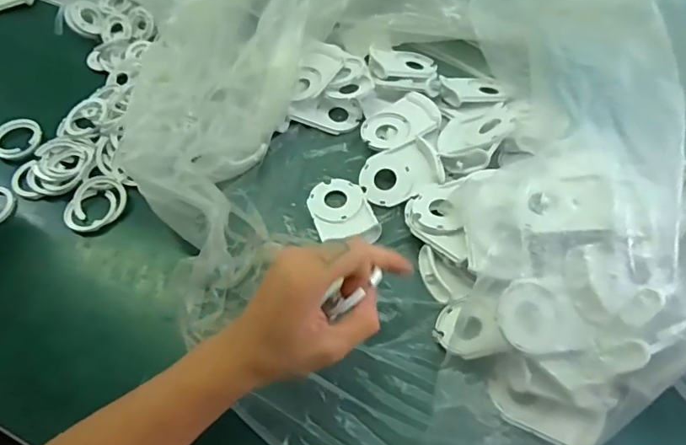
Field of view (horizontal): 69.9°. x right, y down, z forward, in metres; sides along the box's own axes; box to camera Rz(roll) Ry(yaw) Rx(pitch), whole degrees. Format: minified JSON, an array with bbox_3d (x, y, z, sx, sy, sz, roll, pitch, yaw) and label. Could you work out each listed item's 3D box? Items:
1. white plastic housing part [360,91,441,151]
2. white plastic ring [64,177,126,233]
[{"bbox_3d":[0.060,-0.109,0.534,0.082,0.020,0.061,-20,60,-11],"label":"white plastic housing part"},{"bbox_3d":[-0.248,-0.018,0.493,0.050,0.011,0.061,20,60,13],"label":"white plastic ring"}]

